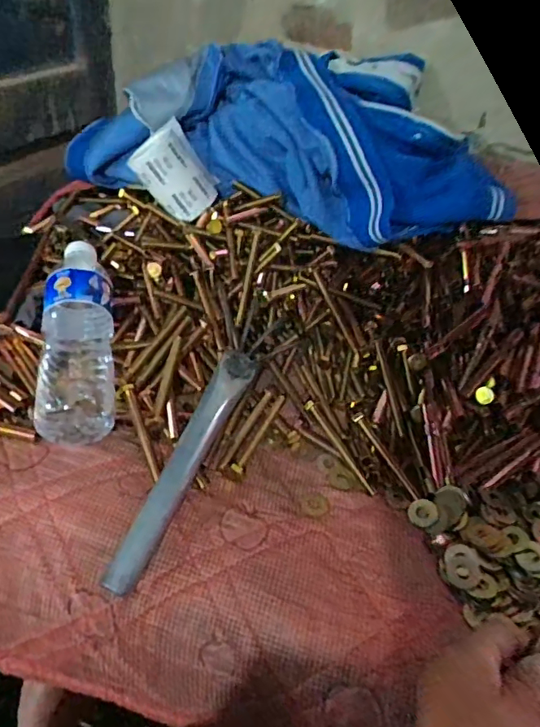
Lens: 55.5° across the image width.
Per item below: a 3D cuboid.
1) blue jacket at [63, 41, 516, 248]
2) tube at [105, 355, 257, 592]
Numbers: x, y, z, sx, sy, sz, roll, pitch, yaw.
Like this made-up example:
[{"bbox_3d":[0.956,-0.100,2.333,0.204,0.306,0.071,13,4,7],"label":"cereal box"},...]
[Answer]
[{"bbox_3d":[0.023,-0.271,0.601,0.500,0.146,0.183,16,41,9],"label":"blue jacket"},{"bbox_3d":[-0.067,0.080,0.424,0.028,0.031,0.218,19,57,13],"label":"tube"}]

